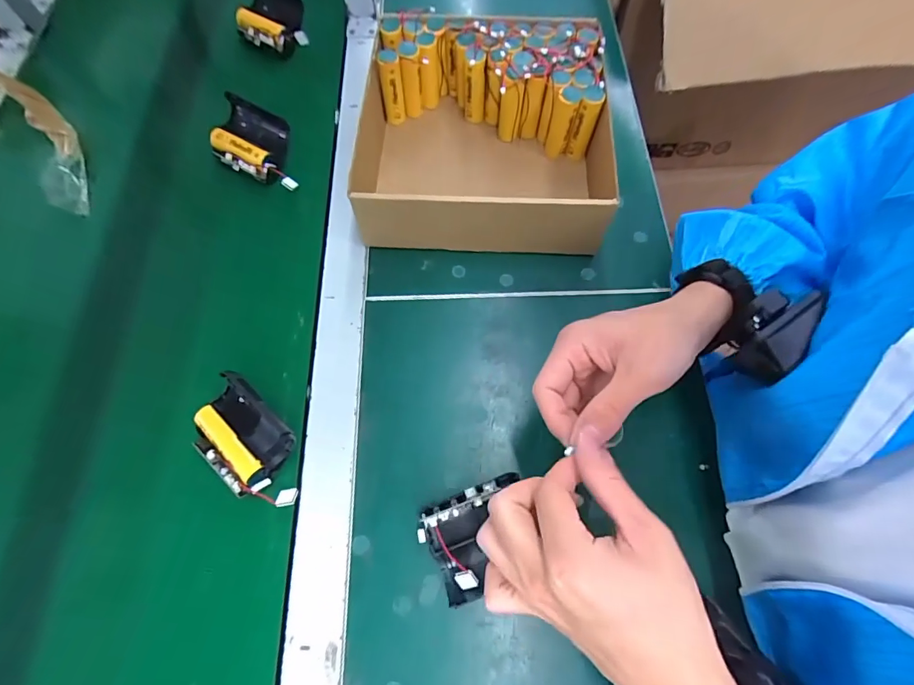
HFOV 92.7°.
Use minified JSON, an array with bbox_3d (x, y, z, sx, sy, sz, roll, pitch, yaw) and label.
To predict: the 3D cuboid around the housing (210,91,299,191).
[{"bbox_3d":[-0.207,-0.206,0.455,0.113,0.045,0.059,31,71,12],"label":"housing"}]

